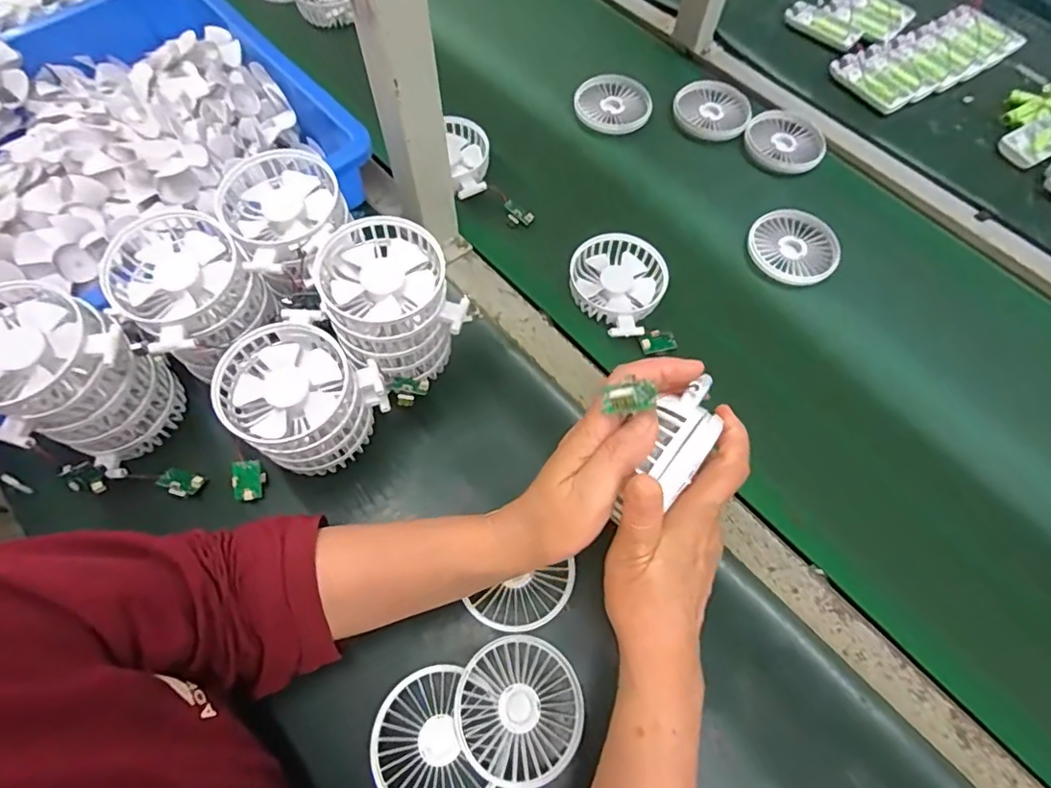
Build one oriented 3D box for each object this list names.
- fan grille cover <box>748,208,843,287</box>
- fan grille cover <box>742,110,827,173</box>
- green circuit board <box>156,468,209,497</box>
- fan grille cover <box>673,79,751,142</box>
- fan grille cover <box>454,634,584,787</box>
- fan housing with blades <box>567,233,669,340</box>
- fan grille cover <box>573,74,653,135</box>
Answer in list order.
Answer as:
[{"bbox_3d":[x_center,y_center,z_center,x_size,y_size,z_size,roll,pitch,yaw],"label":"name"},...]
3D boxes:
[{"bbox_3d":[0.274,-0.152,0.570,0.078,0.018,0.089,-17,65,-9],"label":"fan grille cover"},{"bbox_3d":[0.295,-0.287,0.637,0.082,0.016,0.083,3,64,-1],"label":"fan grille cover"},{"bbox_3d":[-0.279,0.073,0.454,0.035,0.009,0.020,15,80,-11],"label":"green circuit board"},{"bbox_3d":[0.221,-0.338,0.661,0.084,0.018,0.091,16,64,5],"label":"fan grille cover"},{"bbox_3d":[-0.004,0.215,0.382,0.083,0.018,0.086,-9,65,-7],"label":"fan grille cover"},{"bbox_3d":[0.093,-0.104,0.536,0.085,0.032,0.100,-31,69,-16],"label":"fan housing with blades"},{"bbox_3d":[0.105,-0.343,0.666,0.089,0.020,0.089,22,65,8],"label":"fan grille cover"}]

